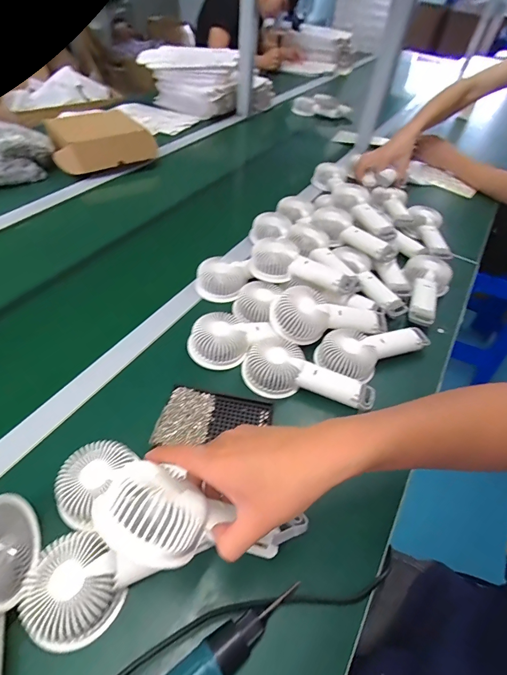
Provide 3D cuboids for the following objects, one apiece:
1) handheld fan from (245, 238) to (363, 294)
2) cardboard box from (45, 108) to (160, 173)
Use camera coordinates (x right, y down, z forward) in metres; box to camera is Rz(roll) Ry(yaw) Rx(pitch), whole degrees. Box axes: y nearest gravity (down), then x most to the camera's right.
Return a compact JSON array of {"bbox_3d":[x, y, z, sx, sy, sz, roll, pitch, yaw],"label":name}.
[{"bbox_3d":[0.081,-0.118,0.606,0.183,0.041,0.098,32,53,21],"label":"handheld fan"},{"bbox_3d":[-0.392,-0.514,0.915,0.250,0.070,0.212,-26,56,-25],"label":"cardboard box"}]

